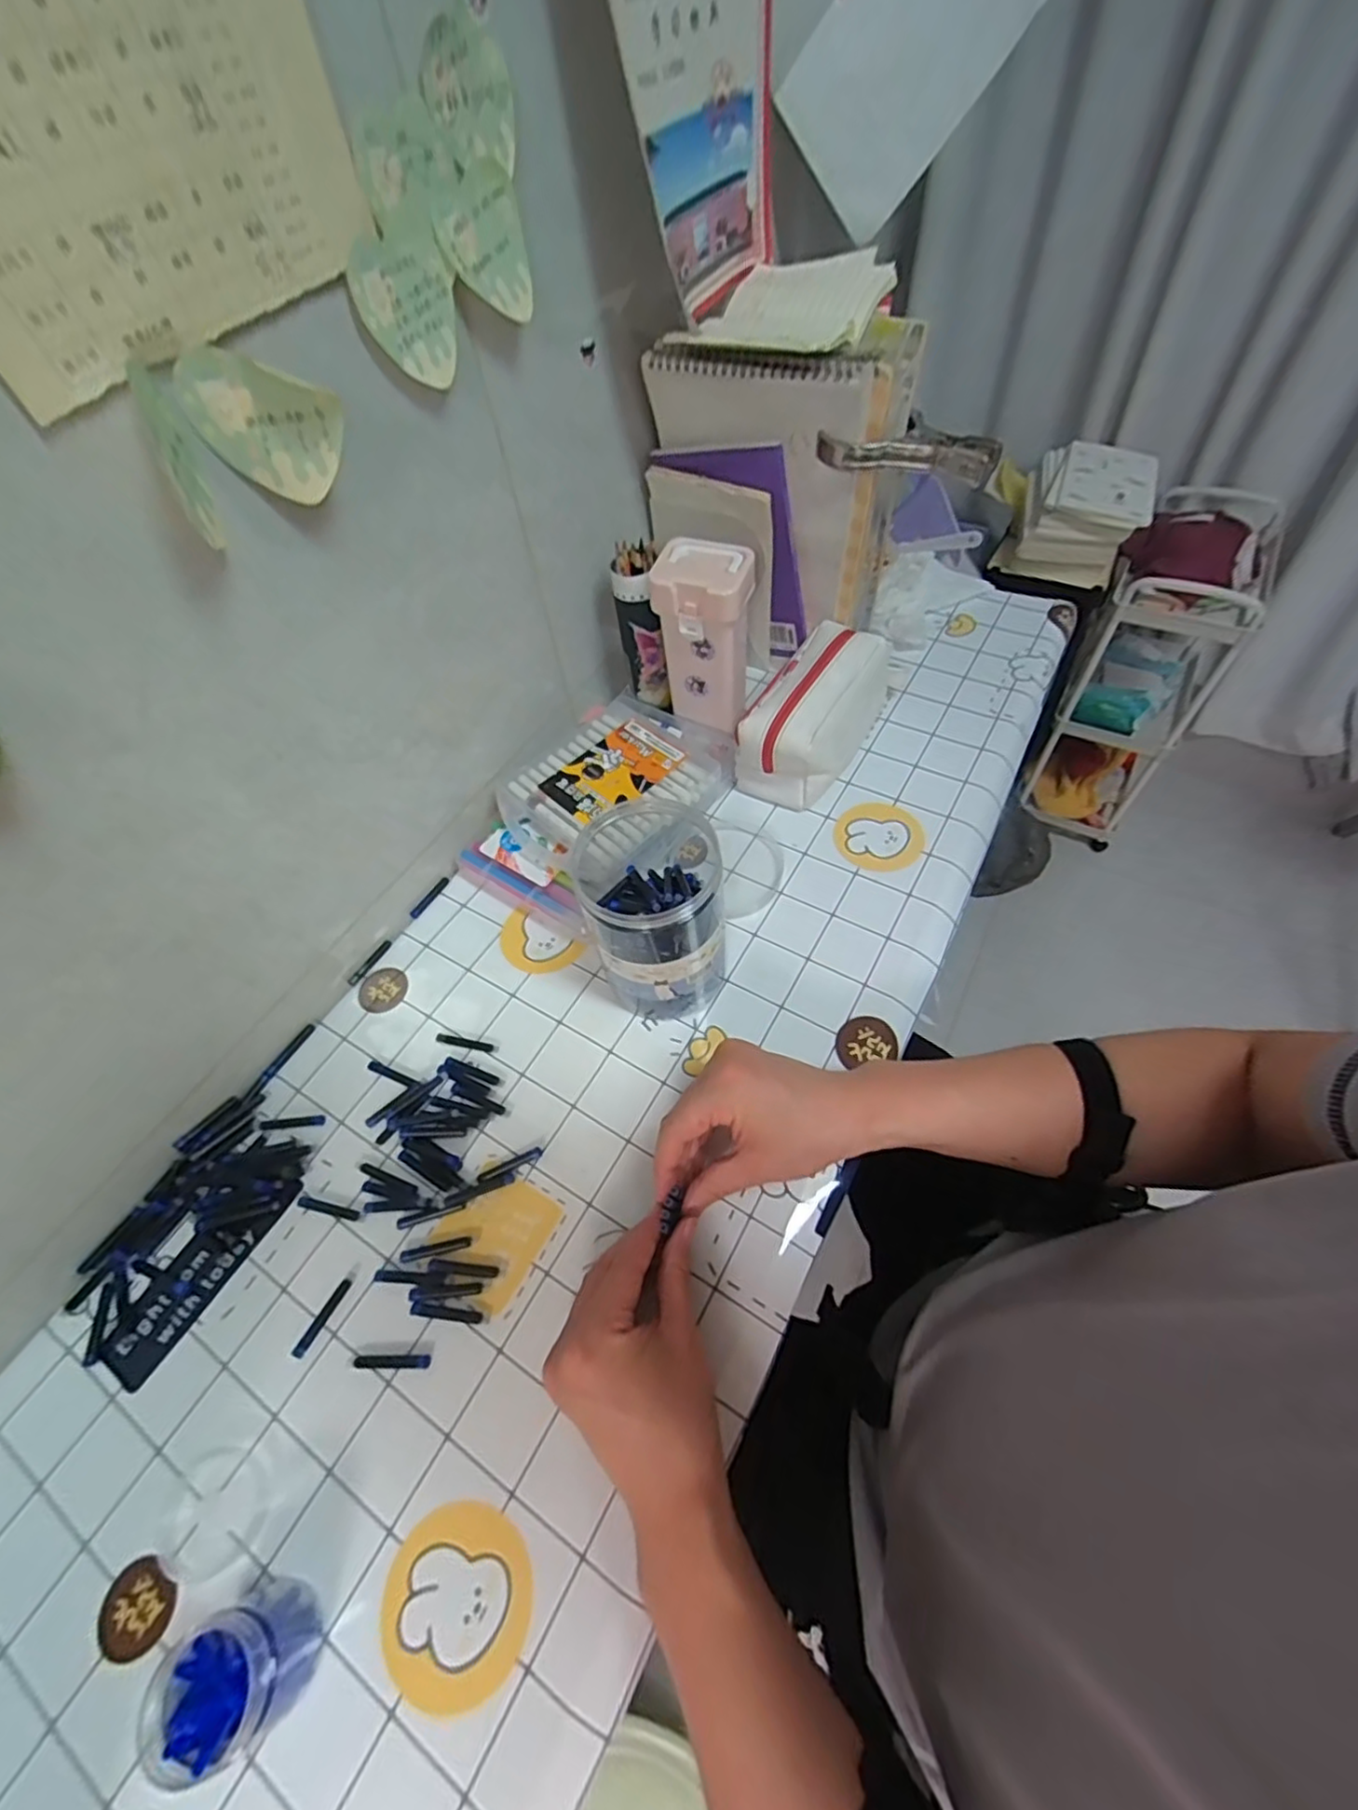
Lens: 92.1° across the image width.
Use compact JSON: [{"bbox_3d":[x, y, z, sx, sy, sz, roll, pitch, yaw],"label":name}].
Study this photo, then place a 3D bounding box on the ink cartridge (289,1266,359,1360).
[{"bbox_3d":[-0.224,0.258,0.416,0.008,0.004,0.055,22,60,18],"label":"ink cartridge"}]

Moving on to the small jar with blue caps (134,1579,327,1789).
[{"bbox_3d":[-0.209,0.365,0.311,0.052,0.055,0.050,-2,56,3],"label":"small jar with blue caps"}]

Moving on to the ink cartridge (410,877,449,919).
[{"bbox_3d":[-0.226,-0.007,0.592,0.007,0.007,0.047,24,61,19],"label":"ink cartridge"}]

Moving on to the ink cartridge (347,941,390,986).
[{"bbox_3d":[-0.265,0.049,0.562,0.006,0.006,0.047,23,61,19],"label":"ink cartridge"}]

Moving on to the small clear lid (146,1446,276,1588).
[{"bbox_3d":[-0.263,0.340,0.368,0.061,0.004,0.054,-6,55,1],"label":"small clear lid"}]

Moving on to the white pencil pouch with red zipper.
[{"bbox_3d":[0.140,-0.190,0.634,0.092,0.099,0.193,26,61,20],"label":"white pencil pouch with red zipper"}]

